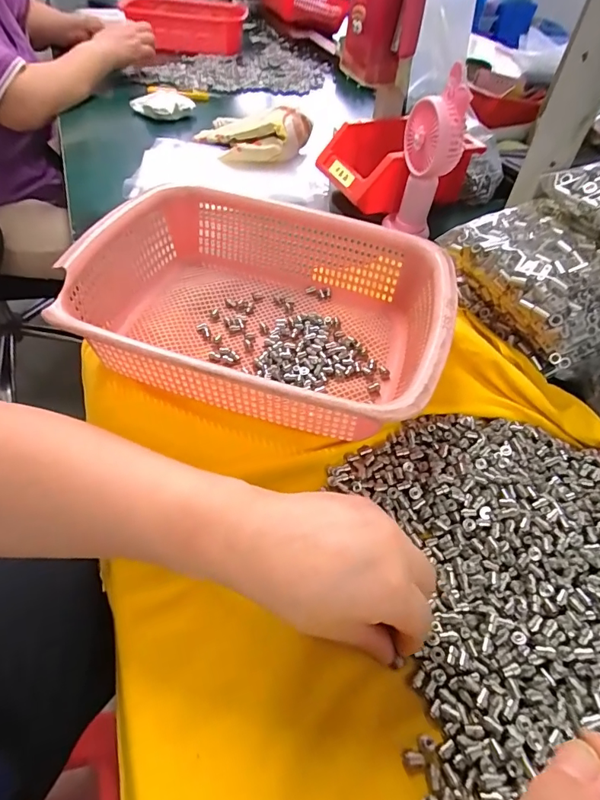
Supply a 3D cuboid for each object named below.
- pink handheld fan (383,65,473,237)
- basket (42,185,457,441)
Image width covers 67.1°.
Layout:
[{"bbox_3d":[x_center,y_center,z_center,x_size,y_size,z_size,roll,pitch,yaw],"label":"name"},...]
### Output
[{"bbox_3d":[0.144,-0.271,0.515,0.039,0.170,0.070,-17,54,-18],"label":"pink handheld fan"},{"bbox_3d":[-0.028,-0.078,0.383,0.284,0.075,0.219,16,51,8],"label":"basket"}]

